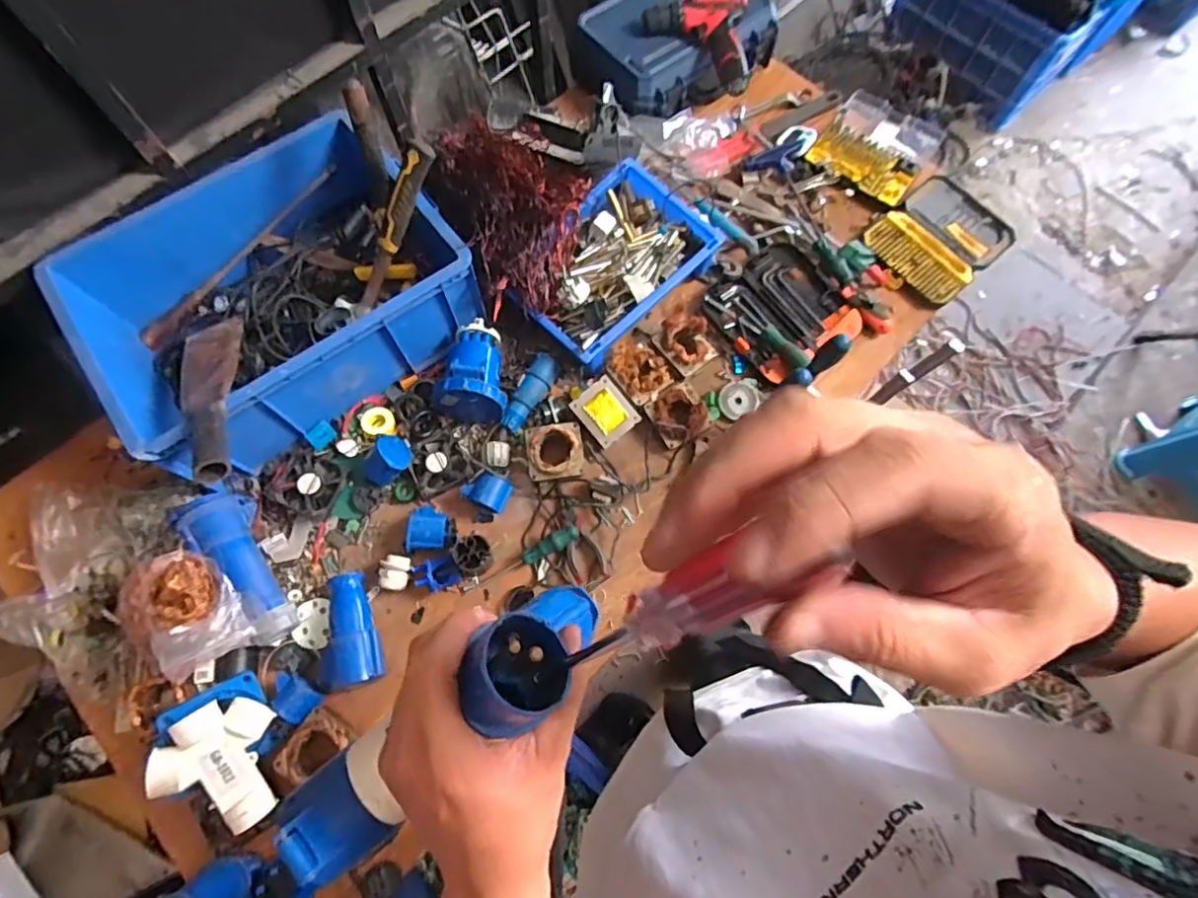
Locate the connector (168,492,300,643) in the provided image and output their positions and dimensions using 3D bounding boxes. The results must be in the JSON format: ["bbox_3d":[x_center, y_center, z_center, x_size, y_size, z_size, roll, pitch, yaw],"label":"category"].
[{"bbox_3d":[-0.468,0.157,0.750,0.074,0.075,0.211,-30,73,-11],"label":"connector"}]

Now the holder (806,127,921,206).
[{"bbox_3d":[0.483,-0.521,1.050,0.182,0.022,0.097,34,73,11],"label":"holder"}]

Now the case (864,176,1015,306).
[{"bbox_3d":[0.596,-0.370,1.007,0.225,0.039,0.183,-39,75,-14],"label":"case"}]

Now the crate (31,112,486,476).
[{"bbox_3d":[-0.463,-0.224,0.843,0.471,0.163,0.404,-36,74,-13],"label":"crate"}]

